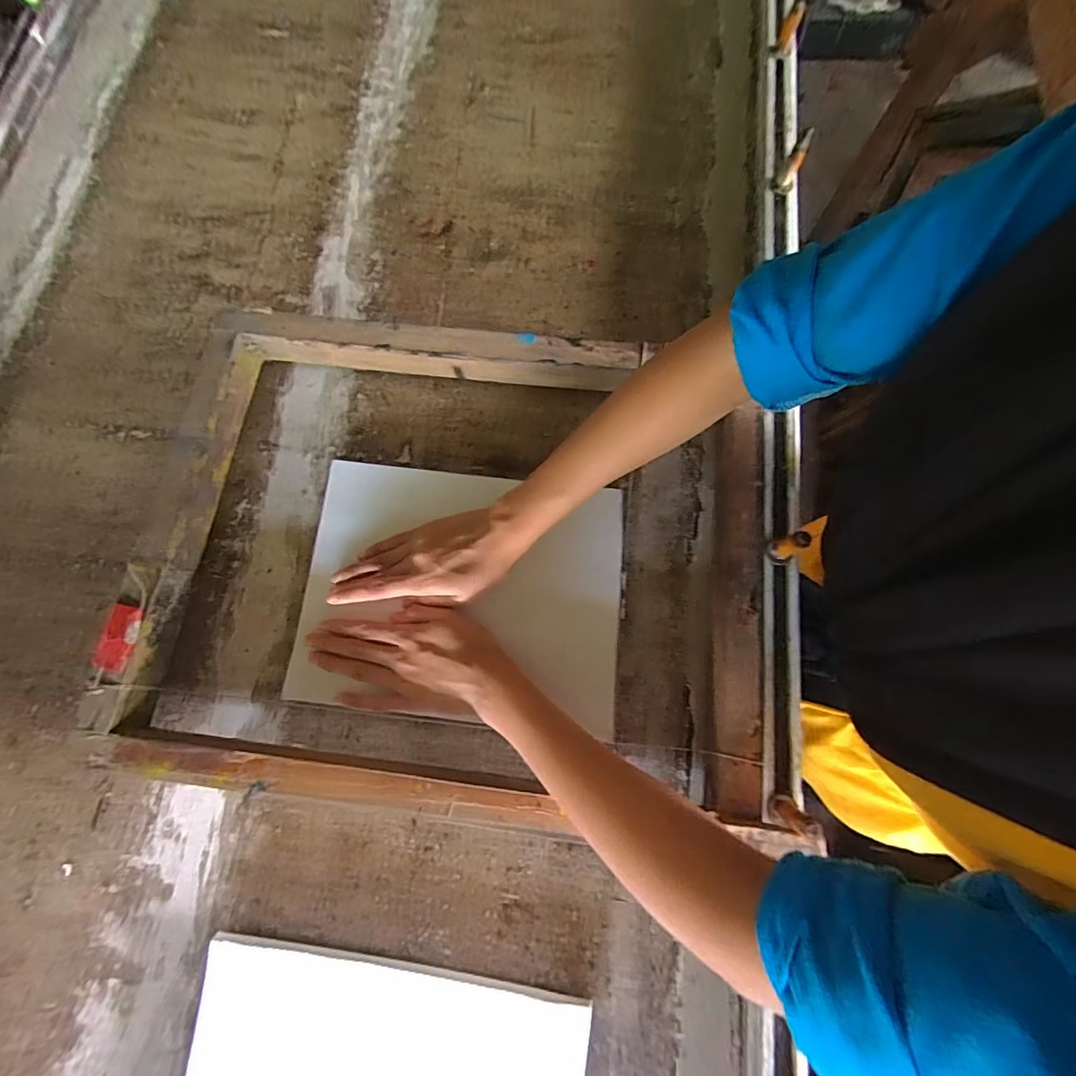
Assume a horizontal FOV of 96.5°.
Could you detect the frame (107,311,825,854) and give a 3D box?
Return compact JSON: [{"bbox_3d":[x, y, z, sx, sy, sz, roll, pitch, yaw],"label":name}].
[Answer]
[{"bbox_3d":[-0.054,0.009,0.404,0.516,0.049,0.395,6,76,3],"label":"frame"}]

